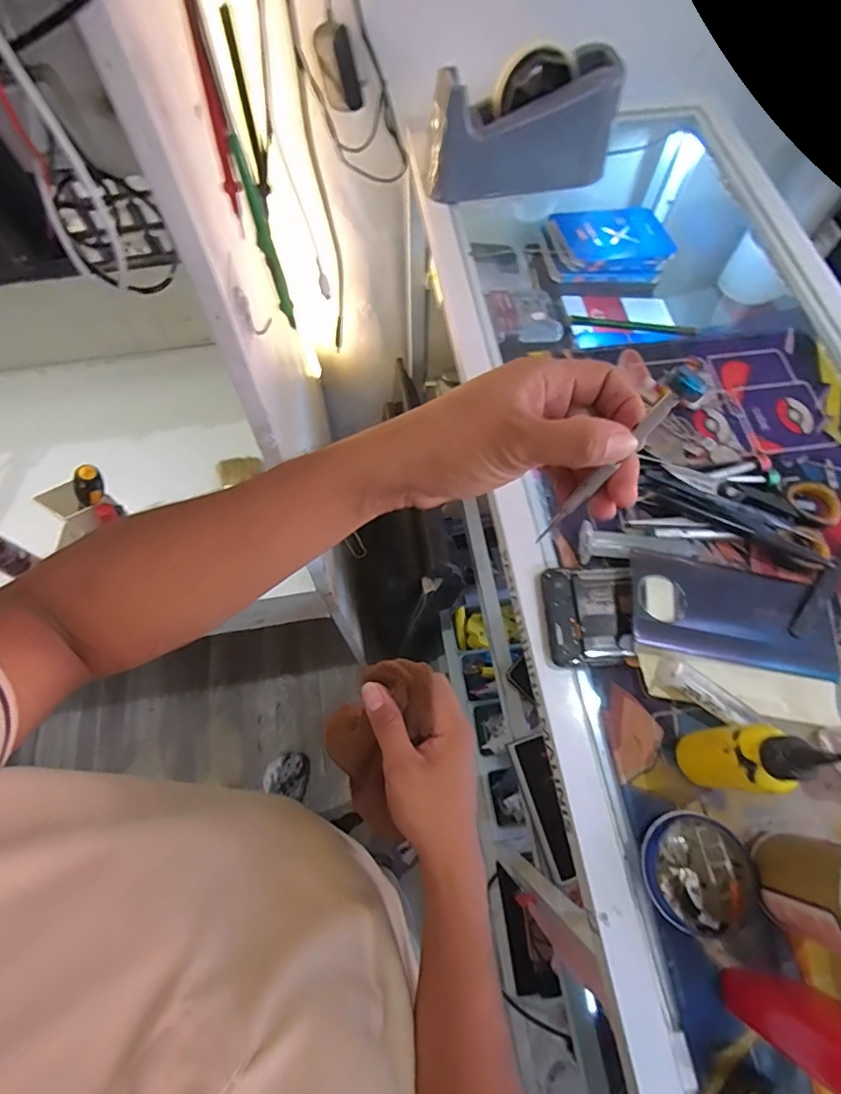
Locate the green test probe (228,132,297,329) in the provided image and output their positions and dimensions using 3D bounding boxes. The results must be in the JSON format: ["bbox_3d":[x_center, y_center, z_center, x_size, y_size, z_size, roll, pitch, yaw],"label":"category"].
[{"bbox_3d":[-0.105,-0.206,0.347,0.009,0.126,0.014,-12,67,-5],"label":"green test probe"}]

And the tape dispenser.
[{"bbox_3d":[0.106,-0.440,0.536,0.200,0.110,0.055,-11,67,-4],"label":"tape dispenser"}]

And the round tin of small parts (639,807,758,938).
[{"bbox_3d":[0.171,0.199,0.314,0.062,0.019,0.060,0,67,0],"label":"round tin of small parts"}]

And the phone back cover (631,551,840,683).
[{"bbox_3d":[0.232,0.049,0.375,0.158,0.011,0.072,12,68,-4],"label":"phone back cover"}]

